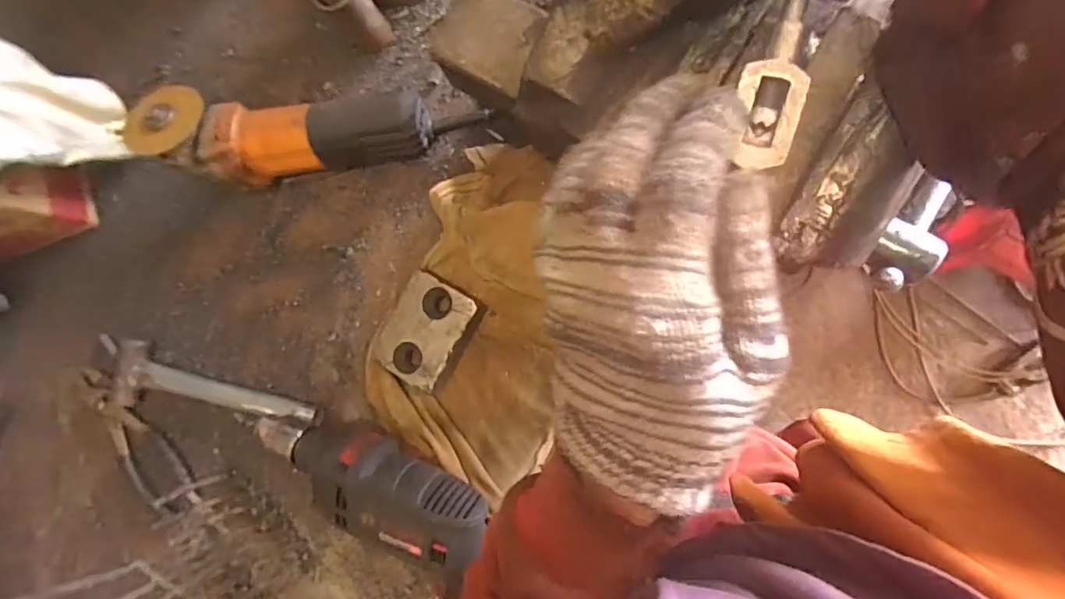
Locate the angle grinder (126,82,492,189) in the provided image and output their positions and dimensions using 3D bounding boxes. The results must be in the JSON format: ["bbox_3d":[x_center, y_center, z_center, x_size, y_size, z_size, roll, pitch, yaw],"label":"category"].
[{"bbox_3d":[-0.218,-0.166,0.501,0.324,0.064,0.080,-4,87,-5],"label":"angle grinder"}]

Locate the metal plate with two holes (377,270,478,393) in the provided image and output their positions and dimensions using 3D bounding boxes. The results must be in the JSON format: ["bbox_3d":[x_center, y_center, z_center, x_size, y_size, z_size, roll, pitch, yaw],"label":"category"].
[{"bbox_3d":[-0.105,0.030,0.503,0.077,0.041,0.101,30,93,10],"label":"metal plate with two holes"}]

